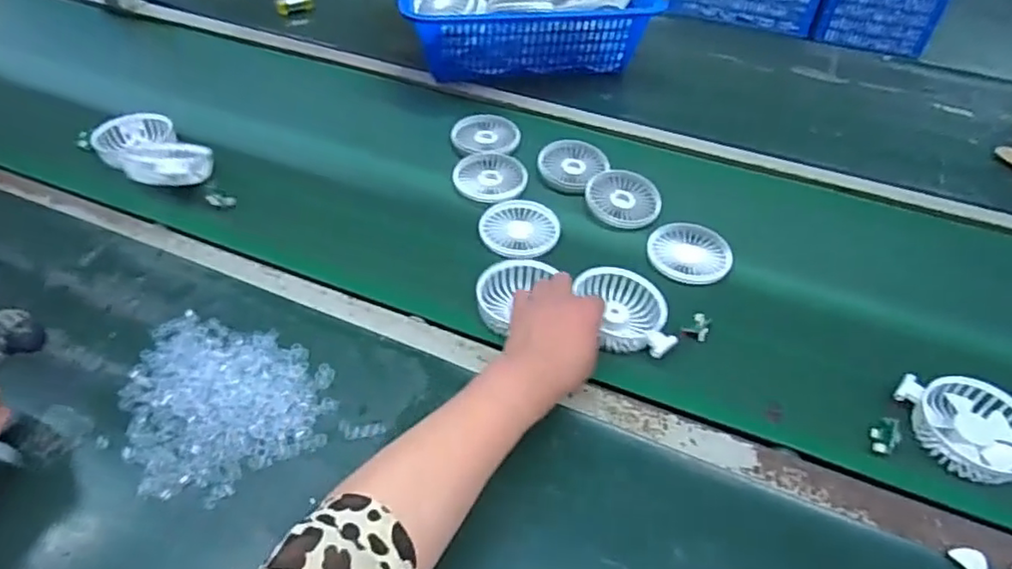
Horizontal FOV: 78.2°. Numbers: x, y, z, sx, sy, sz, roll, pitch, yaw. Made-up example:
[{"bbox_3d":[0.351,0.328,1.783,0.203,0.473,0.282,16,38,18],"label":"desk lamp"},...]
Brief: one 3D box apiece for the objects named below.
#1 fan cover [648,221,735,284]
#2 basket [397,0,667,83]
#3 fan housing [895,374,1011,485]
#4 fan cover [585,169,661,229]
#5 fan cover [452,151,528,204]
[{"bbox_3d":[0.200,-0.036,0.680,0.089,0.011,0.081,21,49,18],"label":"fan cover"},{"bbox_3d":[0.027,-0.427,0.960,0.372,0.144,0.231,-5,46,-6],"label":"basket"},{"bbox_3d":[0.402,0.122,0.535,0.091,0.027,0.097,1,46,-1],"label":"fan housing"},{"bbox_3d":[0.141,-0.105,0.746,0.088,0.014,0.088,33,54,27],"label":"fan cover"},{"bbox_3d":[-0.020,-0.137,0.782,0.094,0.018,0.094,22,50,19],"label":"fan cover"}]

